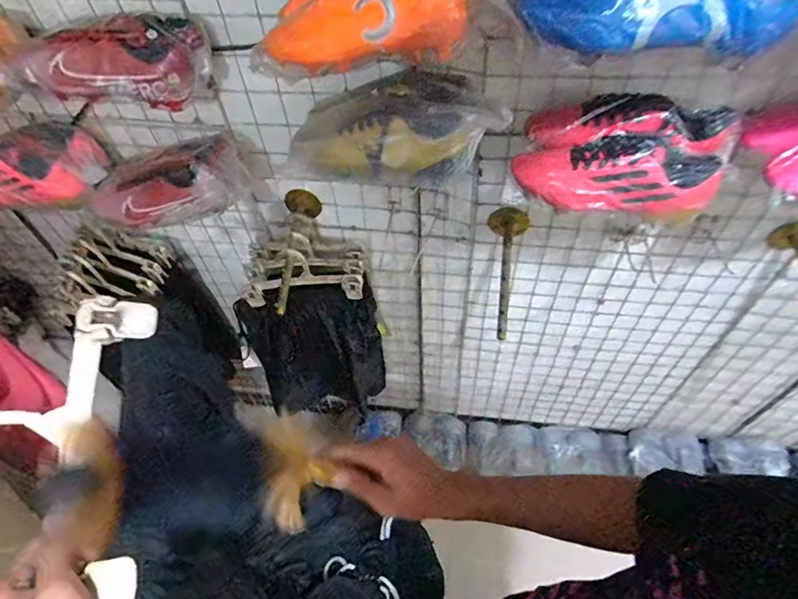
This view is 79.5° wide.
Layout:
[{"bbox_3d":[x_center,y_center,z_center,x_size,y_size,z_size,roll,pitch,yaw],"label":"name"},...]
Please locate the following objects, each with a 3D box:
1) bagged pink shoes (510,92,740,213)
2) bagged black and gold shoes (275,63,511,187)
[{"bbox_3d":[0.291,-0.208,0.633,0.251,0.116,0.163,14,55,14],"label":"bagged pink shoes"},{"bbox_3d":[-0.007,-0.231,0.650,0.281,0.097,0.134,-1,53,3],"label":"bagged black and gold shoes"}]

